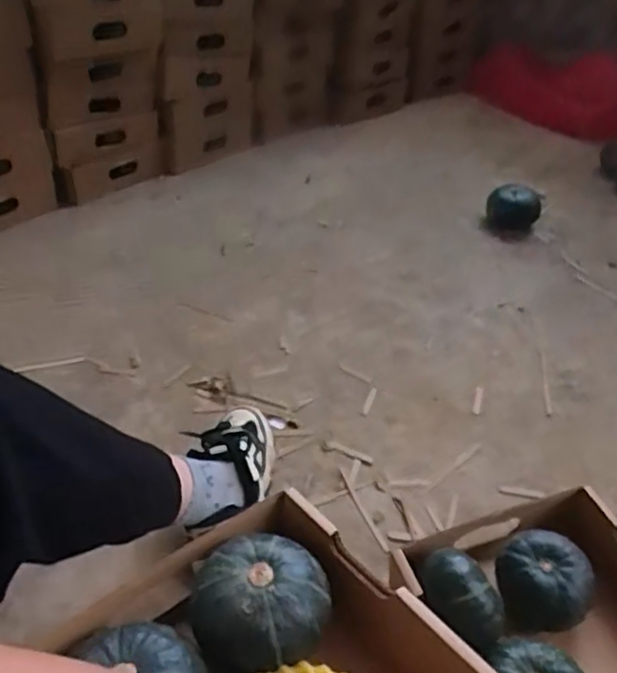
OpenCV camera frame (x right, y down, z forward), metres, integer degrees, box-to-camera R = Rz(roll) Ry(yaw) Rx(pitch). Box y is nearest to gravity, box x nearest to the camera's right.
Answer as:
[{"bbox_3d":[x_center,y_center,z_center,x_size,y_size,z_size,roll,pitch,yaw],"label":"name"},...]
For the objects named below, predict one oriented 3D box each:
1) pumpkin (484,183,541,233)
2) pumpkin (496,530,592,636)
[{"bbox_3d":[0.445,-0.276,1.383,0.113,0.089,0.093,17,42,17],"label":"pumpkin"},{"bbox_3d":[0.218,0.224,0.590,0.079,0.051,0.081,2,40,0],"label":"pumpkin"}]

